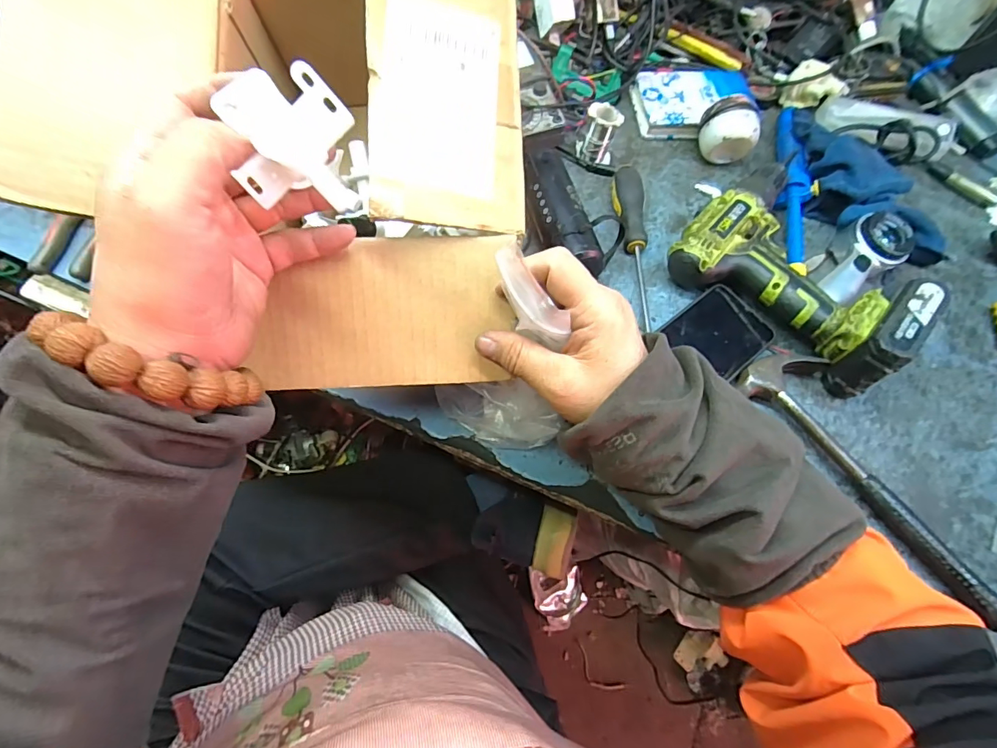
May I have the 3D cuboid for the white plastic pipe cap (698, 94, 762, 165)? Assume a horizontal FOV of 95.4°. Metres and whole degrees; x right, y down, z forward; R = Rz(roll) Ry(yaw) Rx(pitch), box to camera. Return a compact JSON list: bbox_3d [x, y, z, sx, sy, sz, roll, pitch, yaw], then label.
[{"bbox_3d":[0.268,-0.283,0.533,0.054,0.066,0.048,3,64,-2],"label":"white plastic pipe cap"}]

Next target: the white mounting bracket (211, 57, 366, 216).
[{"bbox_3d":[-0.106,-0.121,0.241,0.057,0.030,0.069,-10,106,-9],"label":"white mounting bracket"}]

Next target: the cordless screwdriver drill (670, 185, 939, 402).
[{"bbox_3d":[0.277,-0.093,0.432,0.212,0.073,0.117,41,68,16],"label":"cordless screwdriver drill"}]

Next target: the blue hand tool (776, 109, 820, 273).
[{"bbox_3d":[0.336,-0.212,0.513,0.033,0.028,0.266,17,64,5],"label":"blue hand tool"}]

